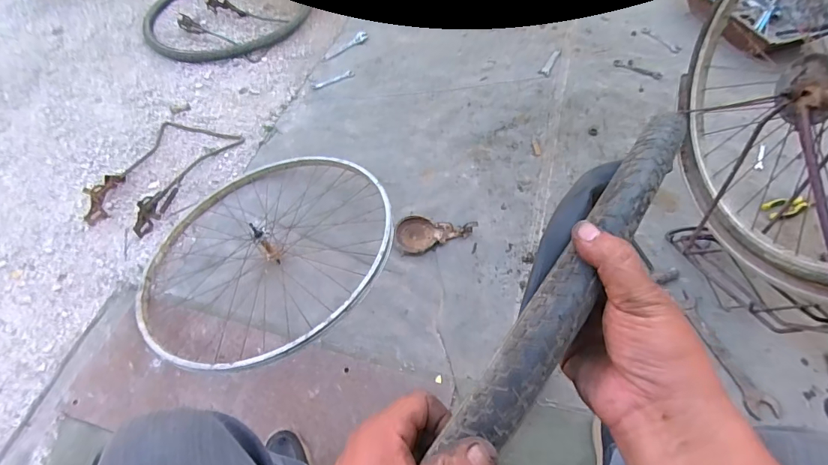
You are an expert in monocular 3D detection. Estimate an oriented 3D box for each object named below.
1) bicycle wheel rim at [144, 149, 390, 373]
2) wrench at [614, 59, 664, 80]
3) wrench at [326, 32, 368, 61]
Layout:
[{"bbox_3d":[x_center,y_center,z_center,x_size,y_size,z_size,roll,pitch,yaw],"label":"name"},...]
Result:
[{"bbox_3d":[-0.342,0.022,0.950,0.578,0.138,0.573,-1,59,1],"label":"bicycle wheel rim"},{"bbox_3d":[0.728,-0.533,1.373,0.153,0.008,0.042,31,65,18],"label":"wrench"},{"bbox_3d":[-0.230,-0.636,1.442,0.052,0.011,0.179,40,68,22],"label":"wrench"}]

